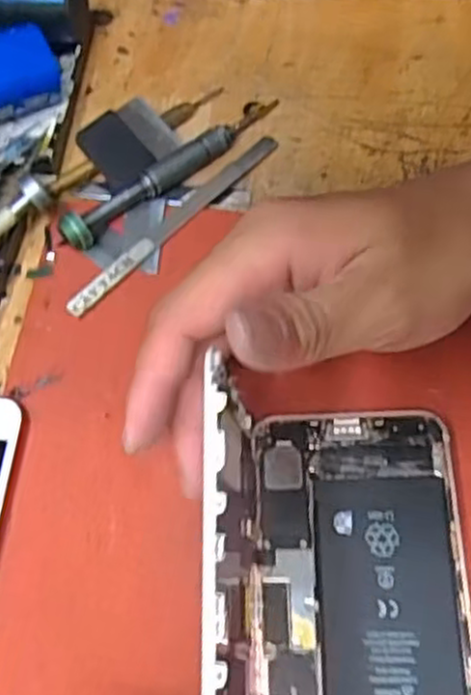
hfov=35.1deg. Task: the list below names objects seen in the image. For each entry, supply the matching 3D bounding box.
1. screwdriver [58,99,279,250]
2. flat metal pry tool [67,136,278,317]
[{"bbox_3d":[-0.029,-0.085,0.351,0.124,0.016,0.012,-38,69,-14],"label":"screwdriver"},{"bbox_3d":[-0.028,-0.059,0.345,0.011,0.004,0.129,40,73,19],"label":"flat metal pry tool"}]

